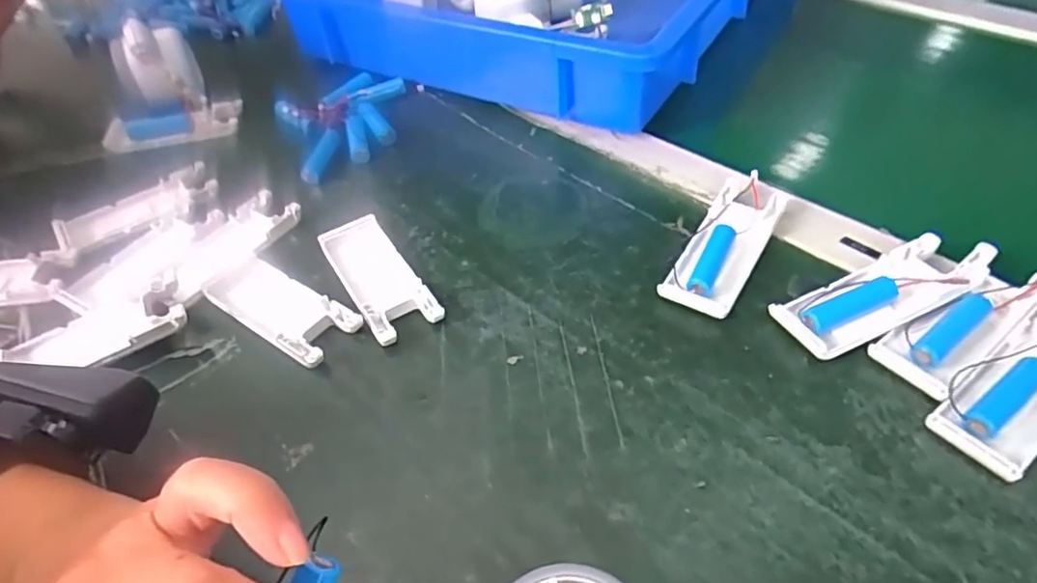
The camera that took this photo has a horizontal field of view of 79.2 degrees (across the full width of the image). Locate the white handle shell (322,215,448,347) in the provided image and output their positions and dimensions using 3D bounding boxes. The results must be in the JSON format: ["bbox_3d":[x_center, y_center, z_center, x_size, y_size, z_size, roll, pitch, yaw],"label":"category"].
[{"bbox_3d":[-0.085,-0.008,0.379,0.040,0.012,0.103,-28,50,-18],"label":"white handle shell"}]

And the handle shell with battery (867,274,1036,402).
[{"bbox_3d":[0.232,0.016,0.317,0.105,0.015,0.039,-25,49,-16],"label":"handle shell with battery"}]

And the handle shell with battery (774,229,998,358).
[{"bbox_3d":[0.198,0.001,0.335,0.121,0.022,0.039,-19,48,-11],"label":"handle shell with battery"}]

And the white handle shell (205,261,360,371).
[{"bbox_3d":[-0.140,0.010,0.369,0.098,0.012,0.040,25,54,27],"label":"white handle shell"}]

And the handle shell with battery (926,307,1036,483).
[{"bbox_3d":[0.241,0.045,0.295,0.105,0.016,0.039,-31,51,-21],"label":"handle shell with battery"}]

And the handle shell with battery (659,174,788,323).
[{"bbox_3d":[0.121,-0.029,0.368,0.039,0.025,0.099,24,54,25],"label":"handle shell with battery"}]

